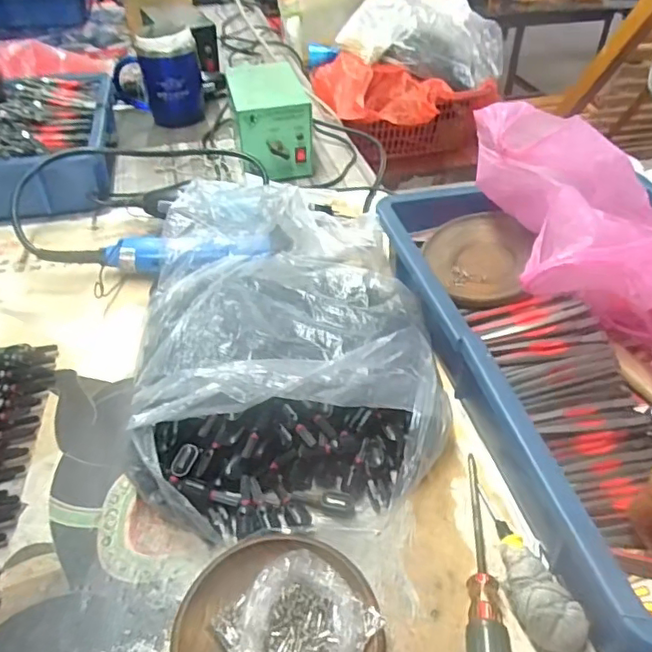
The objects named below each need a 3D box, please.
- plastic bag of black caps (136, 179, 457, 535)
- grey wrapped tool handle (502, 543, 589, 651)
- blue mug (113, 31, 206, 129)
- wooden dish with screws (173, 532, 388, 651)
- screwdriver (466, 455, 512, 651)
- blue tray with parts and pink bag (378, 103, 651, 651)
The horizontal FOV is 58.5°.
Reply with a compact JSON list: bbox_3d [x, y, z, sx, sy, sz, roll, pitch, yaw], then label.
[{"bbox_3d":[-0.044,-0.008,0.495,0.228,0.080,0.360,-8,42,-8],"label":"plastic bag of black caps"},{"bbox_3d":[0.124,0.158,0.341,0.029,0.023,0.065,-9,42,-9],"label":"grey wrapped tool handle"},{"bbox_3d":[-0.250,-0.372,0.864,0.119,0.124,0.093,-13,43,-13],"label":"blue mug"},{"bbox_3d":[-0.026,0.168,0.323,0.109,0.044,0.116,0,41,0],"label":"wooden dish with screws"},{"bbox_3d":[0.098,0.150,0.363,0.026,0.024,0.171,4,42,5],"label":"screwdriver"},{"bbox_3d":[0.241,-0.004,0.421,0.289,0.156,0.383,-9,42,-10],"label":"blue tray with parts and pink bag"}]

